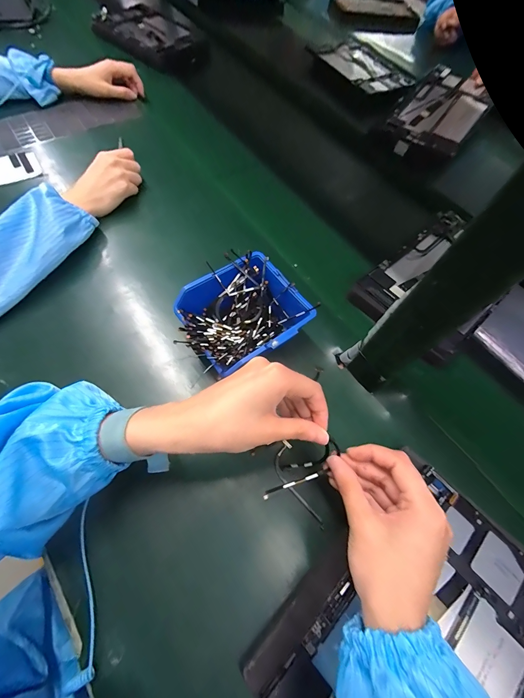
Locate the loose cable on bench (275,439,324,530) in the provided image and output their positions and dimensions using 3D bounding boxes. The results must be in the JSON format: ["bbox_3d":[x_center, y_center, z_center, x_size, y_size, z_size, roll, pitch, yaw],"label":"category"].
[{"bbox_3d":[0.033,0.138,0.303,0.024,0.006,0.086,-18,66,-11],"label":"loose cable on bench"}]

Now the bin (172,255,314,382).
[{"bbox_3d":[-0.020,-0.033,0.351,0.124,0.062,0.111,-34,70,-20],"label":"bin"}]

